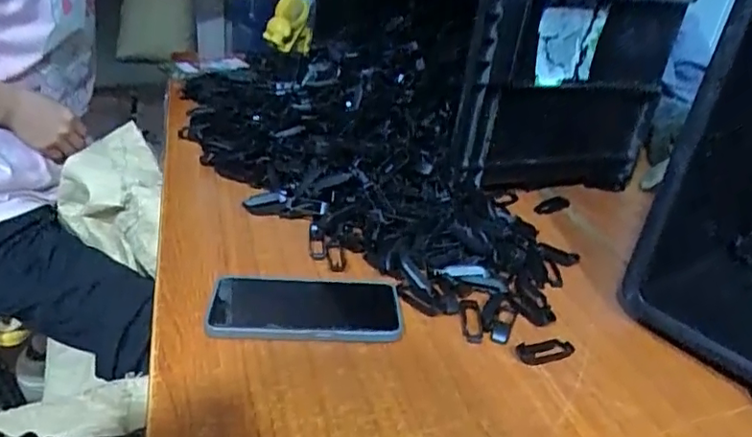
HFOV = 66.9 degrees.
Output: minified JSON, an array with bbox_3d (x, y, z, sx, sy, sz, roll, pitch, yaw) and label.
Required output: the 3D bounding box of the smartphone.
[{"bbox_3d":[-0.059,0.074,0.499,0.160,0.014,0.082,3,29,-7],"label":"smartphone"}]

